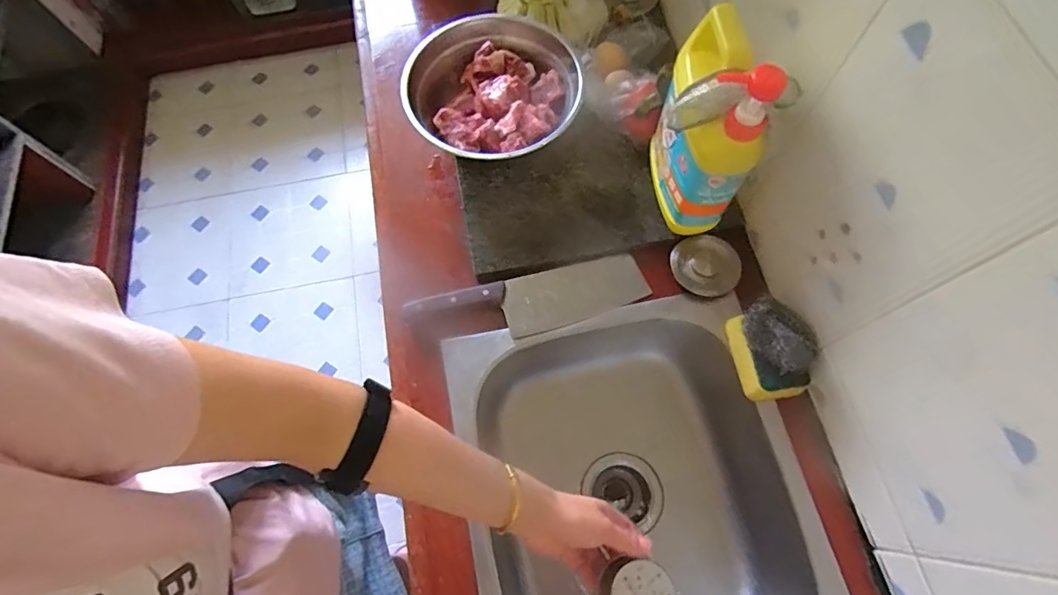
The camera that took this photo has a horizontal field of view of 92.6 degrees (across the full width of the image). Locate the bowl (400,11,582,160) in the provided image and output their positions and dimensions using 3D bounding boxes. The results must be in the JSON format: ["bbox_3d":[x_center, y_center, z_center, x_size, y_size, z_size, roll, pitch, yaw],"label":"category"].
[{"bbox_3d":[-0.048,-0.260,0.671,0.215,0.083,0.216,-1,69,2],"label":"bowl"}]

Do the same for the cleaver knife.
[{"bbox_3d":[0.002,0.008,0.615,0.285,0.014,0.074,-13,69,-3],"label":"cleaver knife"}]

